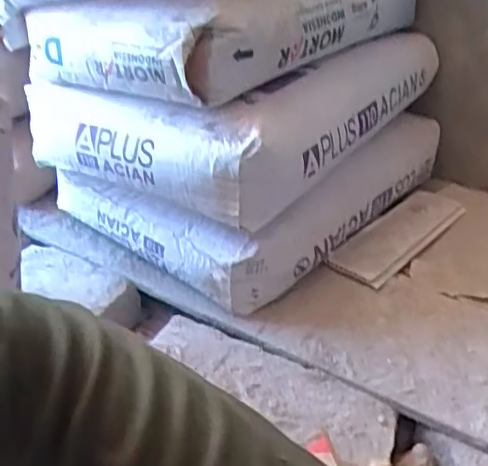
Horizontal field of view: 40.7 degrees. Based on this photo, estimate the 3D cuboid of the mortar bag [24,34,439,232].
[{"bbox_3d":[0.005,-0.217,0.986,0.406,0.119,0.560,21,36,27],"label":"mortar bag"}]

